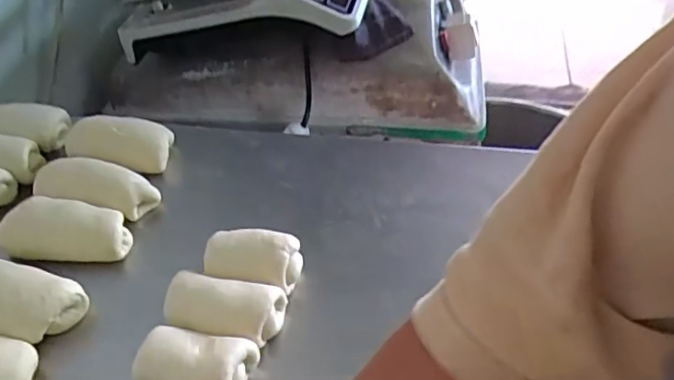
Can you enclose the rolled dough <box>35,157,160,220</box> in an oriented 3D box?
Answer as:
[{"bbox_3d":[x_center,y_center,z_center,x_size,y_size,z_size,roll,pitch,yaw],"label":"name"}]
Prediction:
[{"bbox_3d":[-0.233,-0.005,0.573,0.115,0.039,0.053,8,45,12],"label":"rolled dough"}]

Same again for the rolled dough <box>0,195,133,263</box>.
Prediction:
[{"bbox_3d":[-0.243,0.036,0.537,0.110,0.052,0.053,0,44,4],"label":"rolled dough"}]

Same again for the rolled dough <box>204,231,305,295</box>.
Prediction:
[{"bbox_3d":[-0.071,0.065,0.498,0.076,0.051,0.045,4,44,9],"label":"rolled dough"}]

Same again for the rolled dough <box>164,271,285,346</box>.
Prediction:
[{"bbox_3d":[-0.087,0.098,0.461,0.085,0.057,0.044,7,45,11],"label":"rolled dough"}]

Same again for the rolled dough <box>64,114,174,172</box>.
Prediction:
[{"bbox_3d":[-0.230,-0.049,0.623,0.104,0.049,0.058,1,44,5],"label":"rolled dough"}]

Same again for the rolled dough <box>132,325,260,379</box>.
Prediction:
[{"bbox_3d":[-0.100,0.134,0.426,0.074,0.058,0.049,5,44,9],"label":"rolled dough"}]

